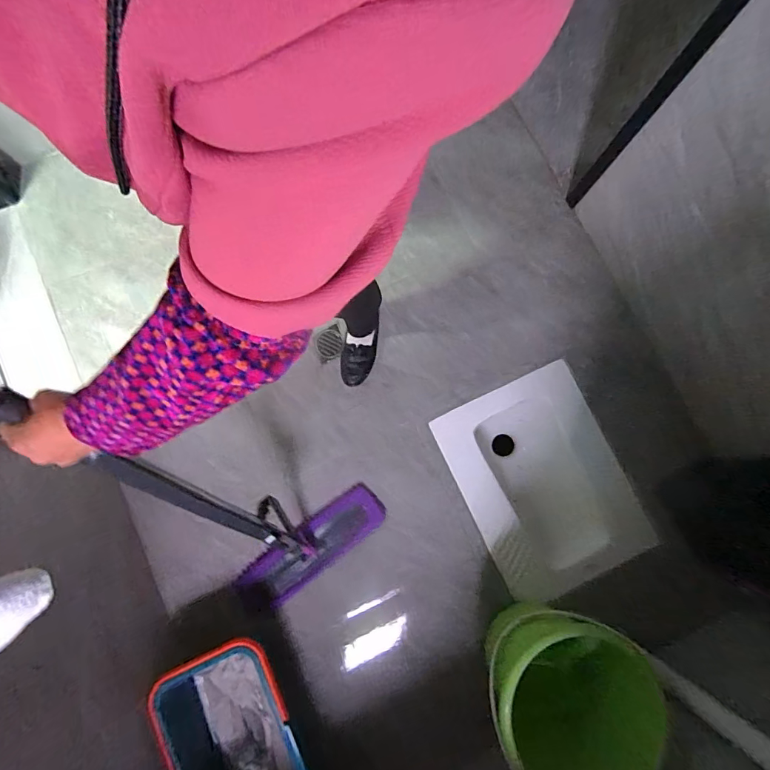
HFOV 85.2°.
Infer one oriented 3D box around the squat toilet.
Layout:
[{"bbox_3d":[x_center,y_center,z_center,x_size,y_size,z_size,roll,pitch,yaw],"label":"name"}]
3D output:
[{"bbox_3d":[0.441,0.293,1.285,0.450,0.220,0.590,-21,81,-4],"label":"squat toilet"}]

